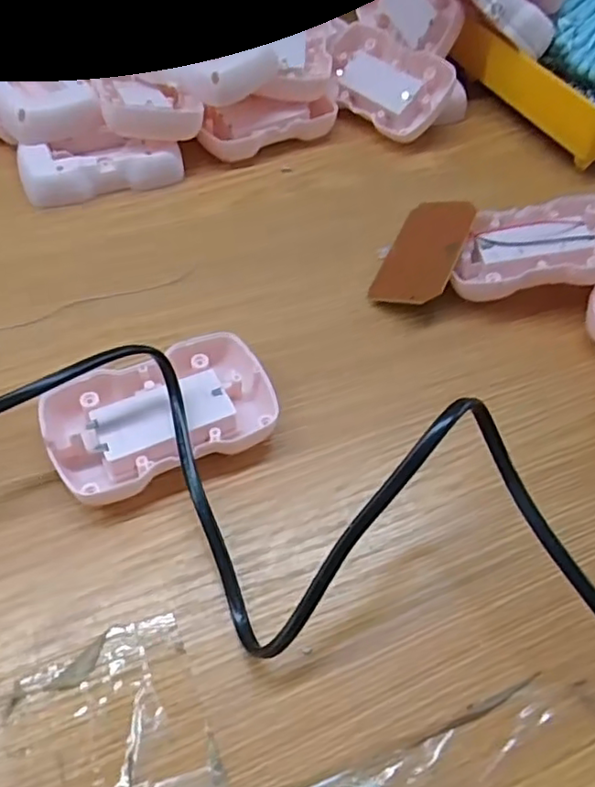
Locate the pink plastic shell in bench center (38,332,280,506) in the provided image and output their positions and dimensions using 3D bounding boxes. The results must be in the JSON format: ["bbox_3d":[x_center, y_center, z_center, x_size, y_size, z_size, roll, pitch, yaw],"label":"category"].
[{"bbox_3d":[-0.053,0.010,0.260,0.090,0.020,0.054,-23,59,-20],"label":"pink plastic shell in bench center"}]

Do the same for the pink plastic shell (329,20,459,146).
[{"bbox_3d":[0.055,-0.198,0.407,0.087,0.018,0.054,39,91,19],"label":"pink plastic shell"}]

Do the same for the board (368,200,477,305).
[{"bbox_3d":[0.065,-0.074,0.326,0.038,0.004,0.072,9,57,32],"label":"board"}]

